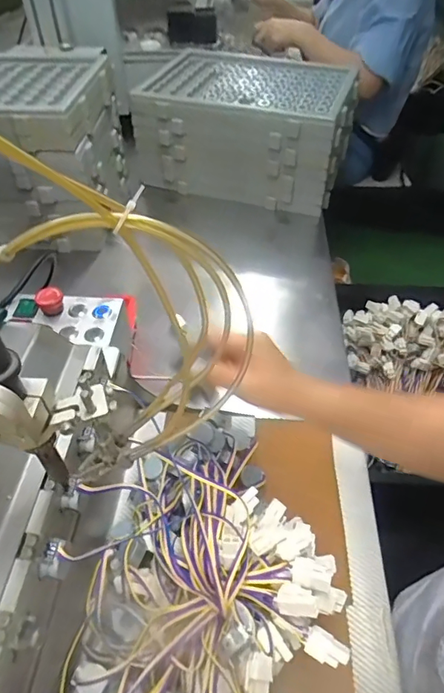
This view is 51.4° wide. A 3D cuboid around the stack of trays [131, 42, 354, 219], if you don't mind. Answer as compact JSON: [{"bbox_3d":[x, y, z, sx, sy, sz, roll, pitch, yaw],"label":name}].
[{"bbox_3d":[0.053,-0.456,0.959,0.401,0.170,0.301,16,50,13],"label":"stack of trays"}]

